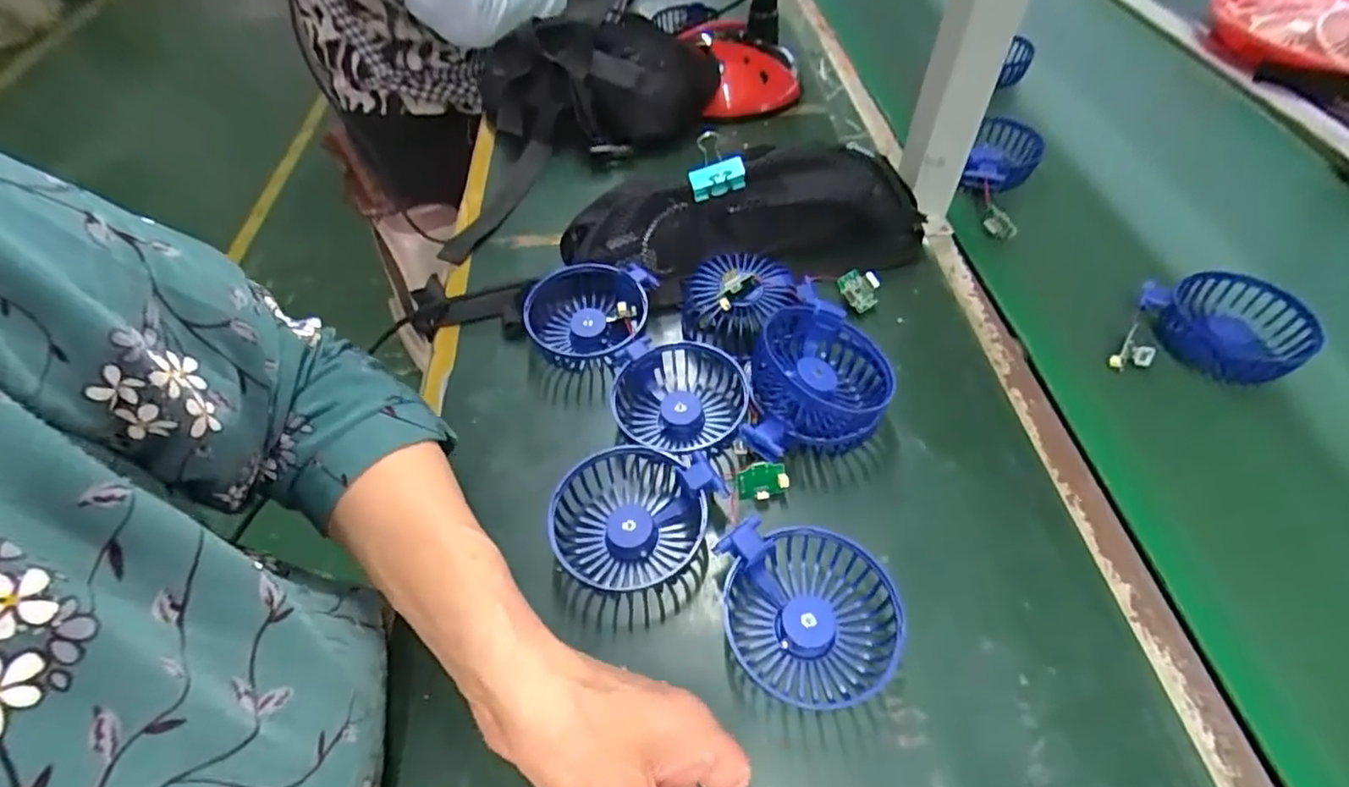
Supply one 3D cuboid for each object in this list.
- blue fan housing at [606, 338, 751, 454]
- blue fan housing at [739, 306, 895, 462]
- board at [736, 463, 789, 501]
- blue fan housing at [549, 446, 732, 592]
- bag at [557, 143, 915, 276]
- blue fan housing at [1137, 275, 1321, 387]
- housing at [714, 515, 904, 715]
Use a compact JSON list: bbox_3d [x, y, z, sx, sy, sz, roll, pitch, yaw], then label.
[{"bbox_3d":[0.005,0.001,0.422,0.091,0.036,0.092,-2,52,2],"label":"blue fan housing"},{"bbox_3d":[0.095,-0.001,0.406,0.089,0.050,0.108,8,53,10],"label":"blue fan housing"},{"bbox_3d":[0.054,0.054,0.372,0.030,0.022,0.004,-9,17,1],"label":"board"},{"bbox_3d":[-0.026,0.070,0.365,0.093,0.034,0.077,-38,59,-24],"label":"blue fan housing"},{"bbox_3d":[0.054,-0.156,0.497,0.287,0.071,0.100,-2,52,2],"label":"bag"},{"bbox_3d":[0.396,-0.046,0.438,0.100,0.030,0.088,-10,52,-4],"label":"blue fan housing"},{"bbox_3d":[0.071,0.116,0.324,0.092,0.035,0.079,7,52,9],"label":"housing"}]

